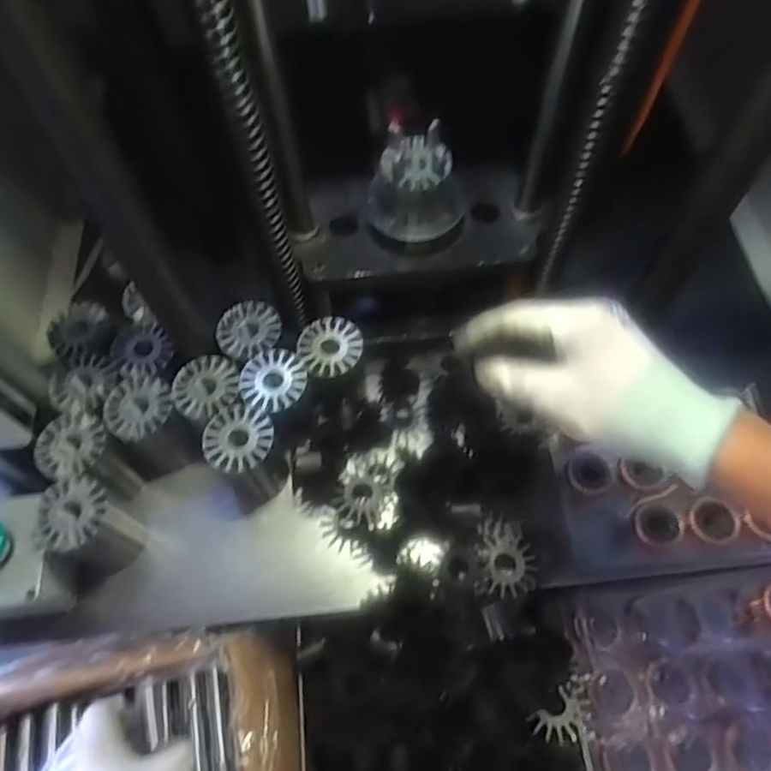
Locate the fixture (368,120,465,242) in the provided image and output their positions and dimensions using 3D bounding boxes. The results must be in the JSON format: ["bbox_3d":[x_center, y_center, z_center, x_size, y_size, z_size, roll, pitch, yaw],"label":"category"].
[{"bbox_3d":[0.025,-0.156,0.472,0.073,0.089,0.070,5,64,4],"label":"fixture"}]

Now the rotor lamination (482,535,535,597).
[{"bbox_3d":[0.093,0.138,0.467,0.038,0.010,0.043,25,70,10],"label":"rotor lamination"}]

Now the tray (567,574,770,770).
[{"bbox_3d":[0.246,0.226,0.451,0.190,0.039,0.145,-6,63,-2],"label":"tray"}]

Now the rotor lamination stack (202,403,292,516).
[{"bbox_3d":[-0.110,0.060,0.497,0.051,0.081,0.057,-28,66,-12],"label":"rotor lamination stack"}]

